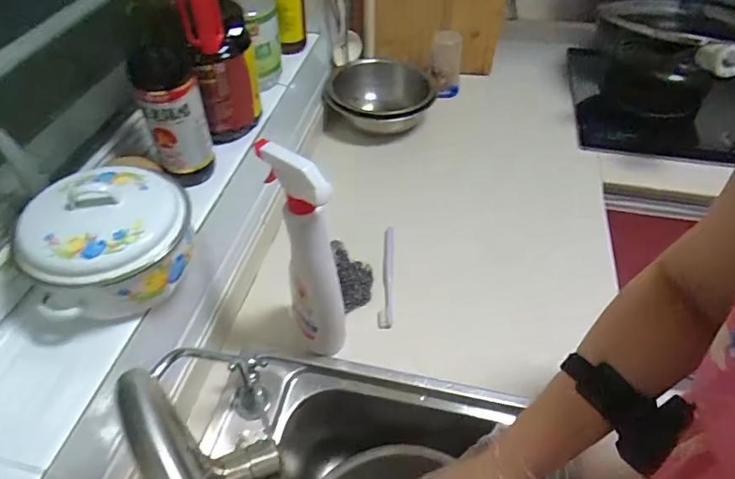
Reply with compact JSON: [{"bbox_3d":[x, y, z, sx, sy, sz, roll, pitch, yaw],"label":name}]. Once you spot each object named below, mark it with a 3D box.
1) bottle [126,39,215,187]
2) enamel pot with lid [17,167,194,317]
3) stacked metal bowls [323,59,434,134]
[{"bbox_3d":[-0.230,-0.151,0.575,0.075,0.150,0.073,-21,51,-18],"label":"bottle"},{"bbox_3d":[-0.251,-0.003,0.469,0.146,0.087,0.129,-21,51,-18],"label":"enamel pot with lid"},{"bbox_3d":[0.025,-0.297,1.022,0.222,0.106,0.214,0,48,0],"label":"stacked metal bowls"}]

